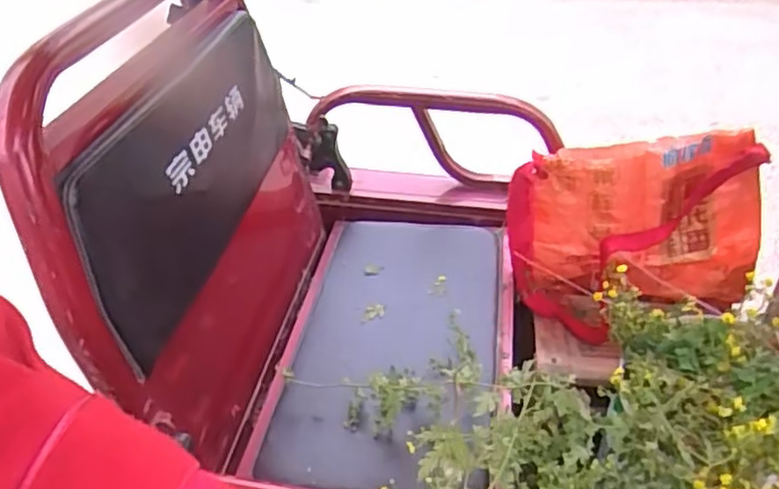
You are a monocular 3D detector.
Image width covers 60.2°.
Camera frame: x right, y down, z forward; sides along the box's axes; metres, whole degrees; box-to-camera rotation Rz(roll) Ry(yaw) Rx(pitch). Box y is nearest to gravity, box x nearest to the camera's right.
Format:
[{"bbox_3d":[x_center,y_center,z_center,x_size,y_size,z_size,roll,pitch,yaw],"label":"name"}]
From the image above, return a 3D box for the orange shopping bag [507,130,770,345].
[{"bbox_3d":[0.379,-0.017,1.054,0.369,0.324,0.115,-2,36,-3],"label":"orange shopping bag"}]

